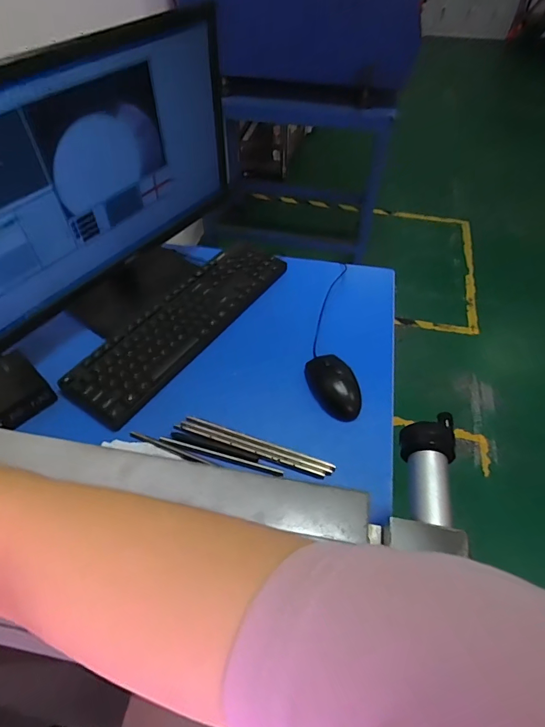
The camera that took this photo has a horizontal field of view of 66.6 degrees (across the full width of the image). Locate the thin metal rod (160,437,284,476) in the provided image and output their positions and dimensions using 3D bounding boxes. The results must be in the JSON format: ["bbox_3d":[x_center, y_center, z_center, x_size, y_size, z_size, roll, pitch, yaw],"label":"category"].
[{"bbox_3d":[-0.071,0.125,0.559,0.174,0.004,0.010,14,52,10],"label":"thin metal rod"}]

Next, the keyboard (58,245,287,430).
[{"bbox_3d":[-0.139,-0.075,0.689,0.118,0.028,0.418,30,57,22],"label":"keyboard"}]

